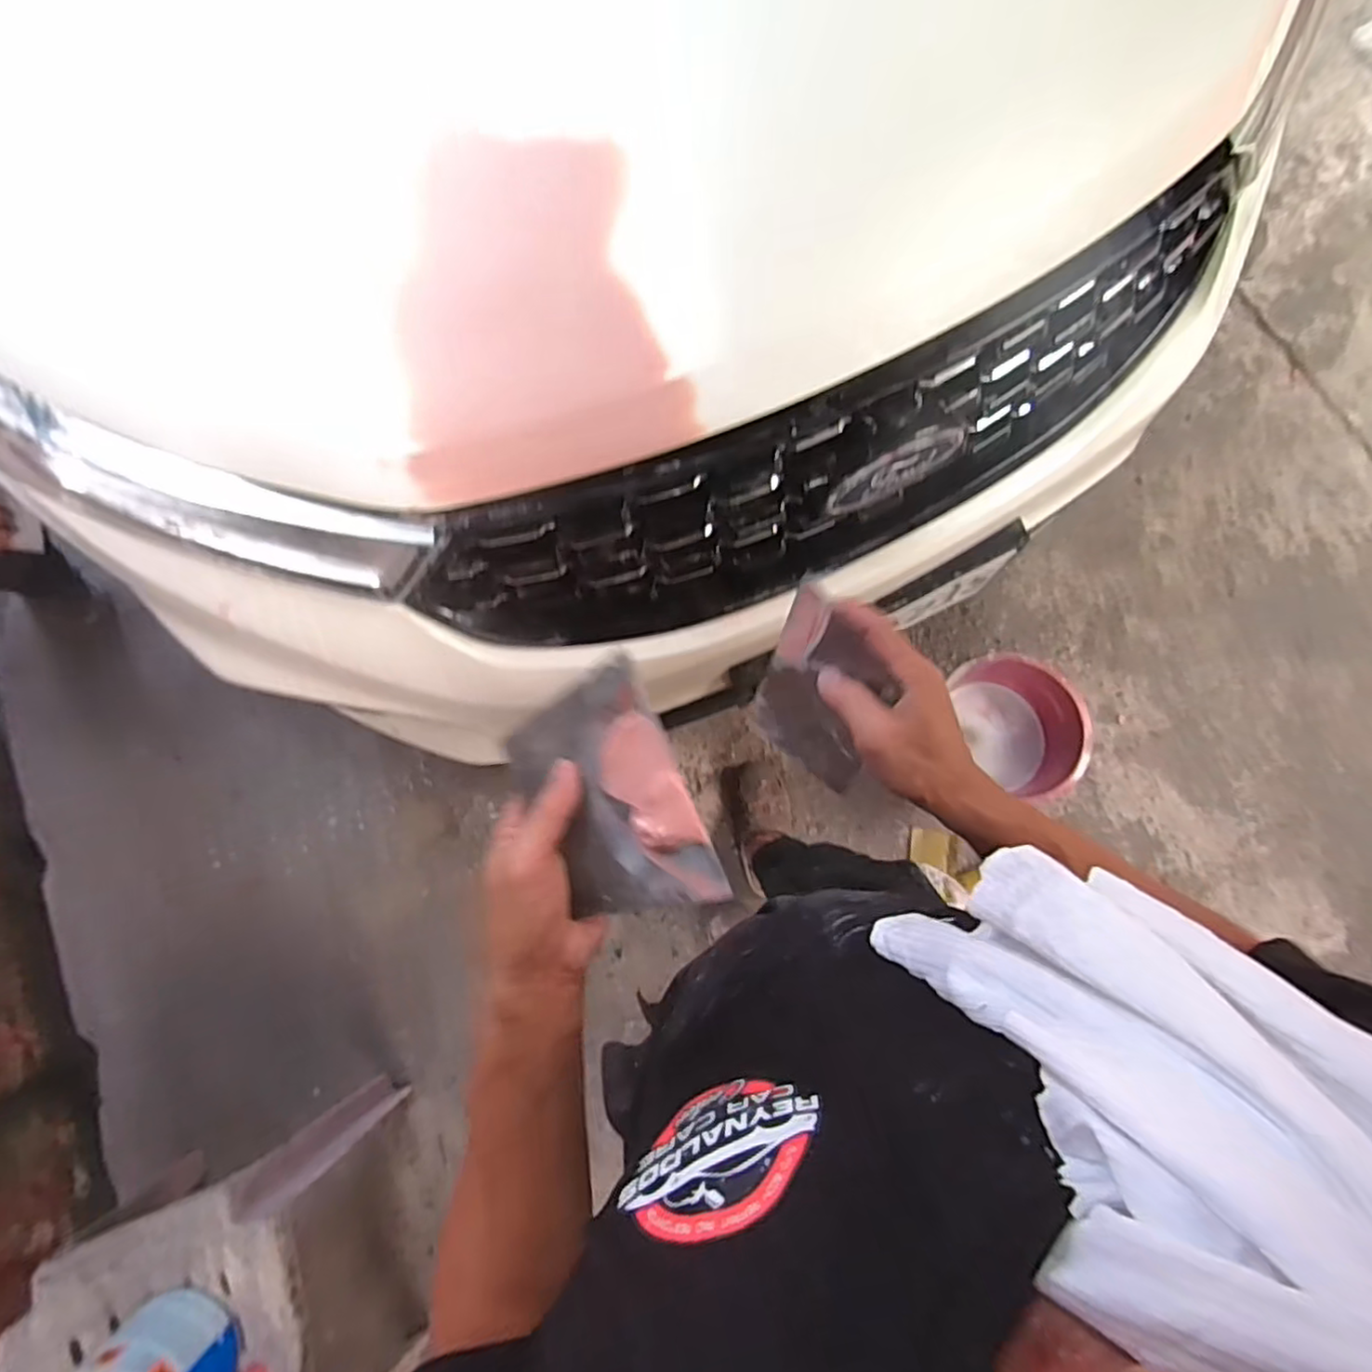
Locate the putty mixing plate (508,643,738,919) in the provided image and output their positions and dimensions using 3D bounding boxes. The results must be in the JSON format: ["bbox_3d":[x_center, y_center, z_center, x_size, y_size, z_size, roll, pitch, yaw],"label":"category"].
[{"bbox_3d":[-0.043,0.064,0.364,0.088,0.012,0.138,-27,84,14],"label":"putty mixing plate"}]

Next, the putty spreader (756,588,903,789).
[{"bbox_3d":[0.094,0.007,0.462,0.010,0.134,0.093,-26,56,-32],"label":"putty spreader"}]

